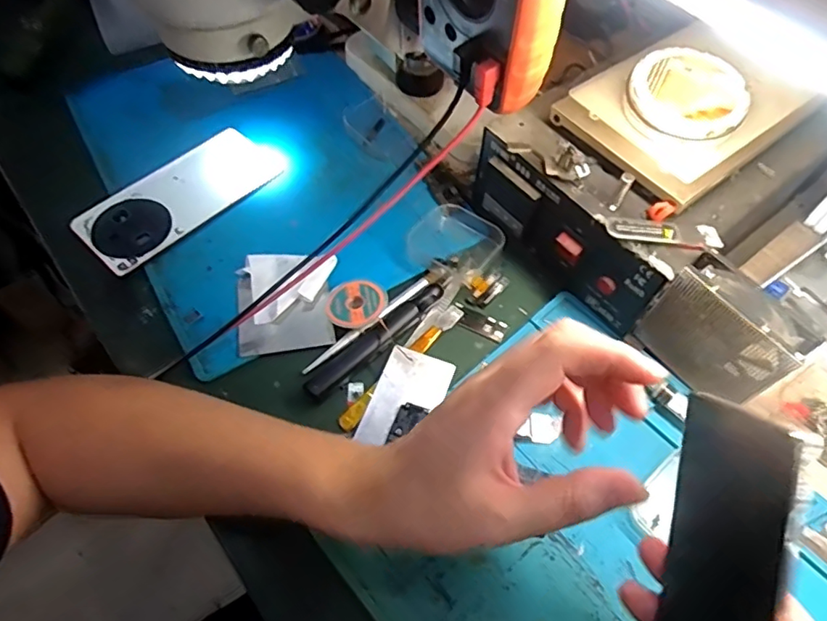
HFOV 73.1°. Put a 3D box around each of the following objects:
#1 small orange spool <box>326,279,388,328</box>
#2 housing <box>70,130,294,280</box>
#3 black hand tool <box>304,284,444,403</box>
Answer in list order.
[{"bbox_3d":[-0.042,-0.006,0.406,0.042,0.012,0.041,0,58,-1],"label":"small orange spool"},{"bbox_3d":[-0.191,-0.096,0.462,0.073,0.011,0.162,38,65,20],"label":"housing"},{"bbox_3d":[-0.027,0.018,0.395,0.121,0.011,0.018,-40,67,-22],"label":"black hand tool"}]

